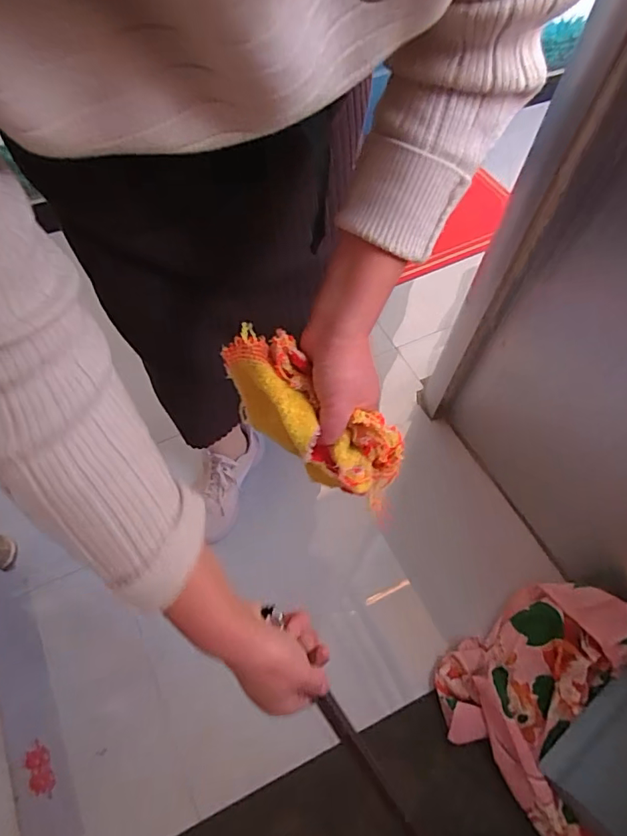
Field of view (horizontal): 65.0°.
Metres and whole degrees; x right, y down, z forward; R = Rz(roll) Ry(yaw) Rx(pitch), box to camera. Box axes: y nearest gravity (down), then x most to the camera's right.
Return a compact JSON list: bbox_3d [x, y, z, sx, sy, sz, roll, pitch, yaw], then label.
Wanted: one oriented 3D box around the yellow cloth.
[{"bbox_3d":[-0.002,0.003,0.451,0.202,0.088,0.064,42,69,3],"label":"yellow cloth"}]

